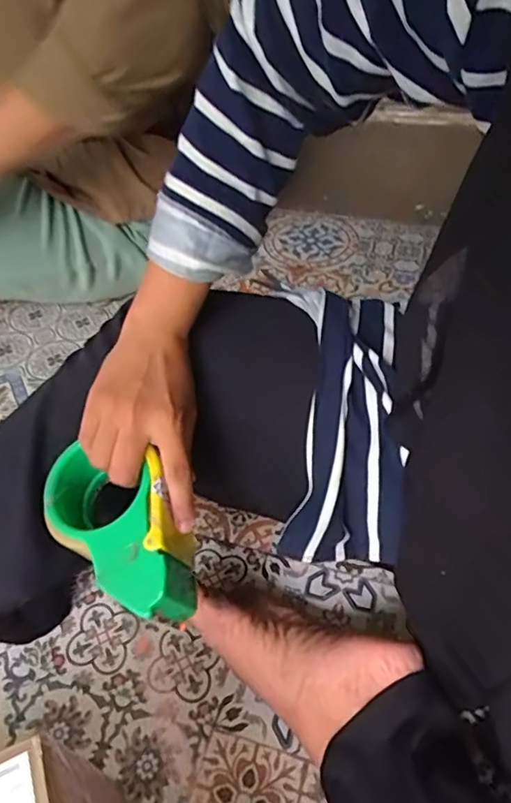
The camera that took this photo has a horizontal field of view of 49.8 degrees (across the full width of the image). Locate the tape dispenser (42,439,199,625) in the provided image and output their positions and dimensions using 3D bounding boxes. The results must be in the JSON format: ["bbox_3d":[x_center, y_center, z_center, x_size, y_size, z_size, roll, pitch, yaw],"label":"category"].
[{"bbox_3d":[-0.085,0.083,0.364,0.147,0.053,0.070,33,56,32],"label":"tape dispenser"}]

